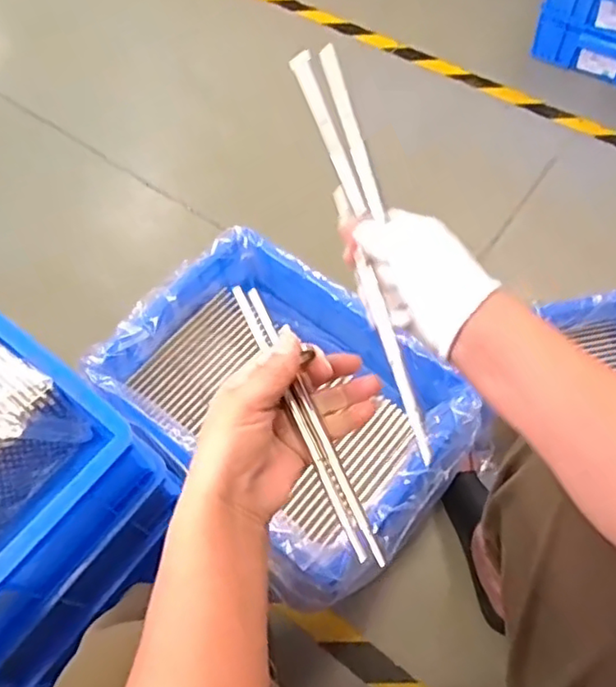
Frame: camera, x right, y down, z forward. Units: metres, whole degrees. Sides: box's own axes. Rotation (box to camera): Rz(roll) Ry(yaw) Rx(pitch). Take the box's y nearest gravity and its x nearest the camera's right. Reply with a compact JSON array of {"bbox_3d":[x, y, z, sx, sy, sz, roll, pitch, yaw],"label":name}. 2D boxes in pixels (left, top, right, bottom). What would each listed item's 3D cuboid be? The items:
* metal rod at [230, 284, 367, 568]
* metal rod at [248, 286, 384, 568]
[{"bbox_3d":[-0.009,0.048,0.415,0.007,0.004,0.211,-23,69,-10],"label":"metal rod"},{"bbox_3d":[0.003,0.050,0.412,0.008,0.004,0.212,-23,70,-10],"label":"metal rod"}]

